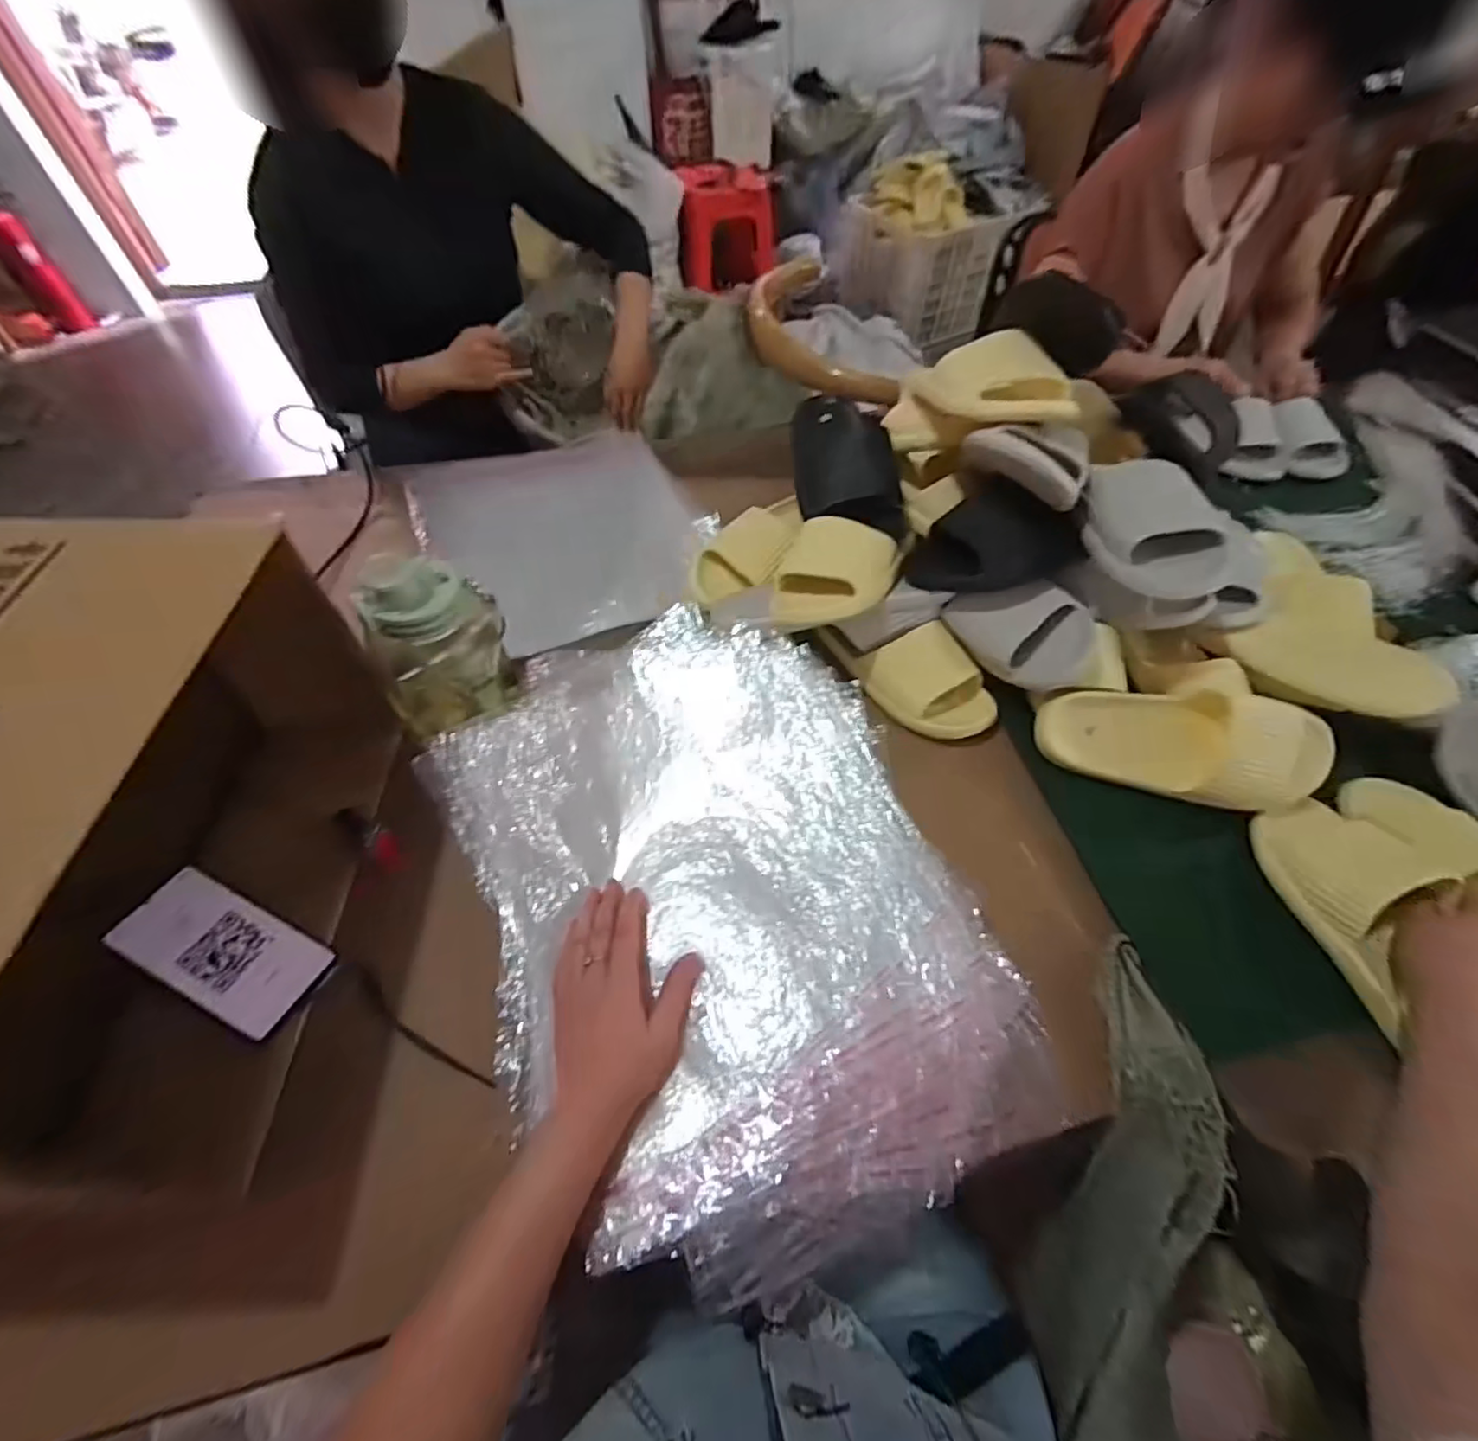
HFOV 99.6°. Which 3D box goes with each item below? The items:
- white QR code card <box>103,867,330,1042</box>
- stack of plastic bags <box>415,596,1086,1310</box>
[{"bbox_3d":[-0.392,0.176,0.477,0.141,0.014,0.071,27,54,7],"label":"white QR code card"},{"bbox_3d":[-0.019,0.133,0.511,0.377,0.068,0.508,-18,63,-11],"label":"stack of plastic bags"}]

